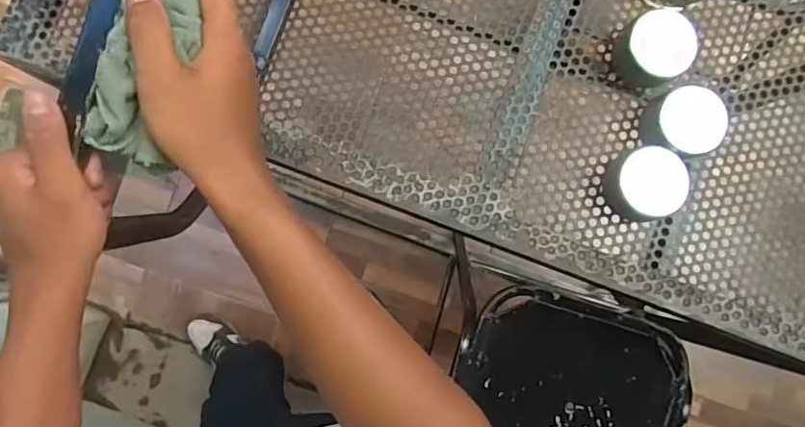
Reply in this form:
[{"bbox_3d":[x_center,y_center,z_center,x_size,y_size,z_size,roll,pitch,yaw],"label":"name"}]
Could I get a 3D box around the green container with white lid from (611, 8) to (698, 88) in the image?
[{"bbox_3d":[0.287,-0.186,0.622,0.075,0.062,0.066,4,85,0],"label":"green container with white lid"}]

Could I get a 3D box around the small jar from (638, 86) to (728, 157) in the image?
[{"bbox_3d":[0.316,-0.100,0.621,0.081,0.058,0.073,-13,86,-2],"label":"small jar"}]

